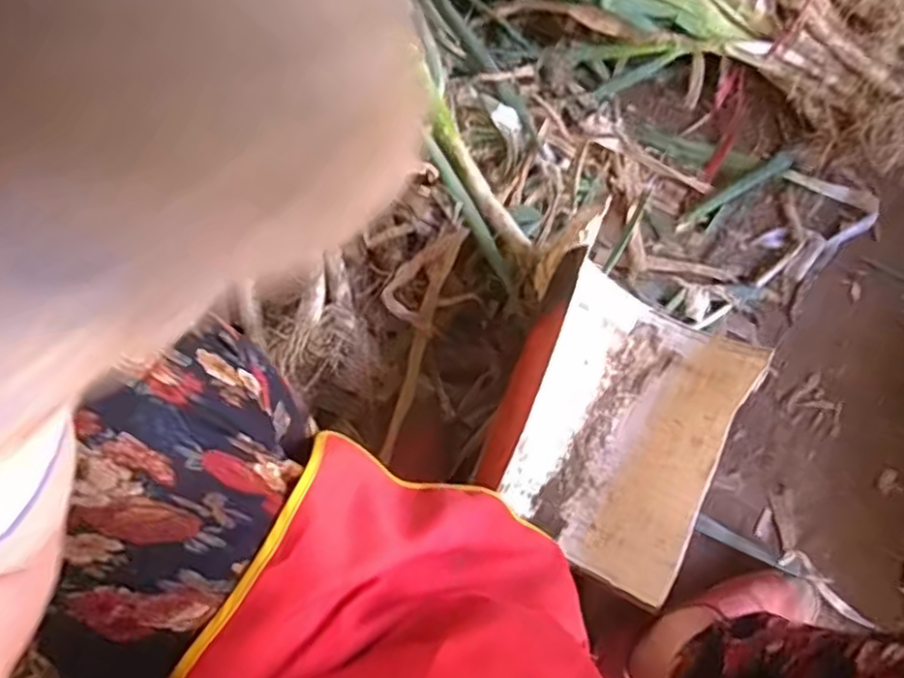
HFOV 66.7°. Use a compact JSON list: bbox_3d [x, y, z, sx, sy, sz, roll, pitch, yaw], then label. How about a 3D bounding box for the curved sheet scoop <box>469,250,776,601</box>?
[{"bbox_3d":[0.182,0.092,0.785,0.249,0.104,0.306,27,68,11],"label":"curved sheet scoop"}]

